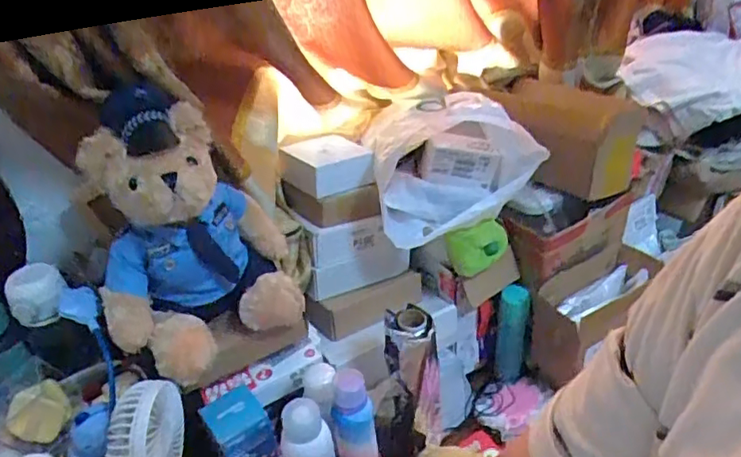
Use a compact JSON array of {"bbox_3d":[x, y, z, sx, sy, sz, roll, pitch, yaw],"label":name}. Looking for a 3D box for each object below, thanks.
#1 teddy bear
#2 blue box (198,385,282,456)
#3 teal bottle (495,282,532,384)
[{"bbox_3d":[-0.183,0.004,0.574,0.184,0.218,0.168,-13,35,-11],"label":"teddy bear"},{"bbox_3d":[-0.140,0.232,0.635,0.058,0.094,0.064,-26,39,-27],"label":"blue box"},{"bbox_3d":[0.226,0.168,0.930,0.051,0.201,0.039,11,38,22],"label":"teal bottle"}]

